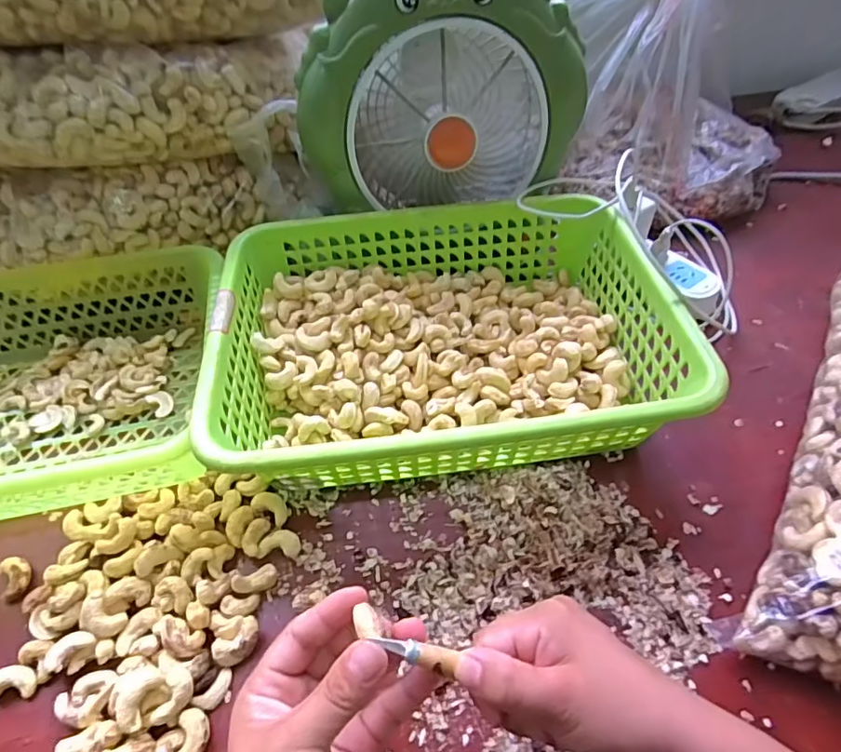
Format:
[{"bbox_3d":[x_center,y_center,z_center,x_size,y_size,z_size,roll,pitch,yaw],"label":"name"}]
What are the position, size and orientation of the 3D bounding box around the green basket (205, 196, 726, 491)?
[{"bbox_3d":[0.016,-0.033,0.422,0.334,0.085,0.260,-9,50,-5],"label":"green basket"}]

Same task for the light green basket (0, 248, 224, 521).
[{"bbox_3d":[-0.315,0.009,0.411,0.316,0.072,0.225,-10,50,-7],"label":"light green basket"}]

